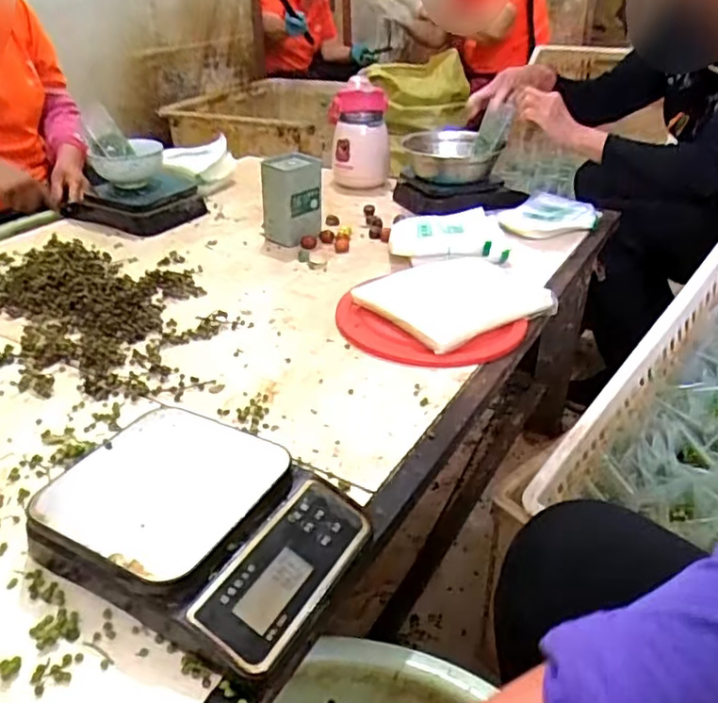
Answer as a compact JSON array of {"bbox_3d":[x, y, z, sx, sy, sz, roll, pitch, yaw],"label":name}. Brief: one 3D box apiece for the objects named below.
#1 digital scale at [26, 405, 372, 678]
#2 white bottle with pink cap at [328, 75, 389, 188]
[{"bbox_3d":[-0.114,0.123,0.463,0.211,0.053,0.153,15,34,25],"label":"digital scale"},{"bbox_3d":[0.003,-0.417,1.219,0.113,0.179,0.094,0,31,0],"label":"white bottle with pink cap"}]

